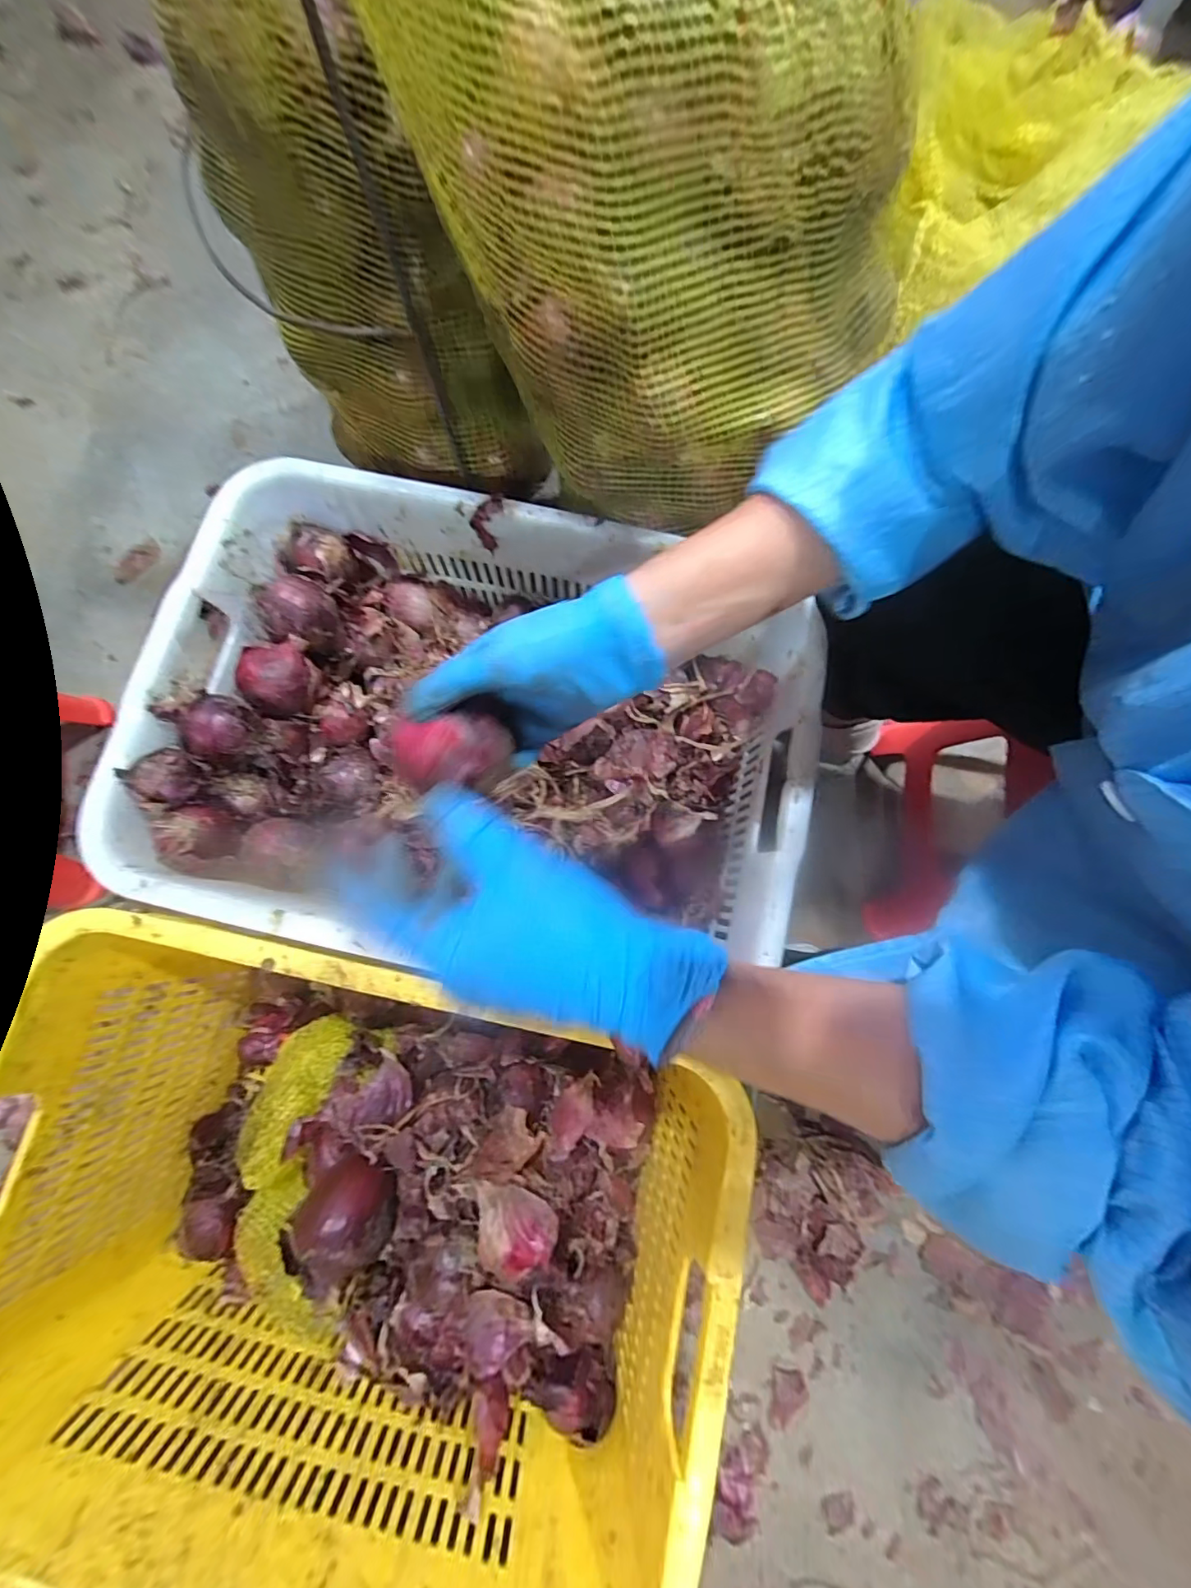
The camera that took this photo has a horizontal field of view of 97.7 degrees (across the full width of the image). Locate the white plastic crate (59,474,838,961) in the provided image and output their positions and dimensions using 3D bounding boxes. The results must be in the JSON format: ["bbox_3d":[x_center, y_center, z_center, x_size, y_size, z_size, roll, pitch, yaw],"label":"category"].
[{"bbox_3d":[-0.107,-0.062,0.541,0.597,0.169,0.424,9,78,2],"label":"white plastic crate"}]

